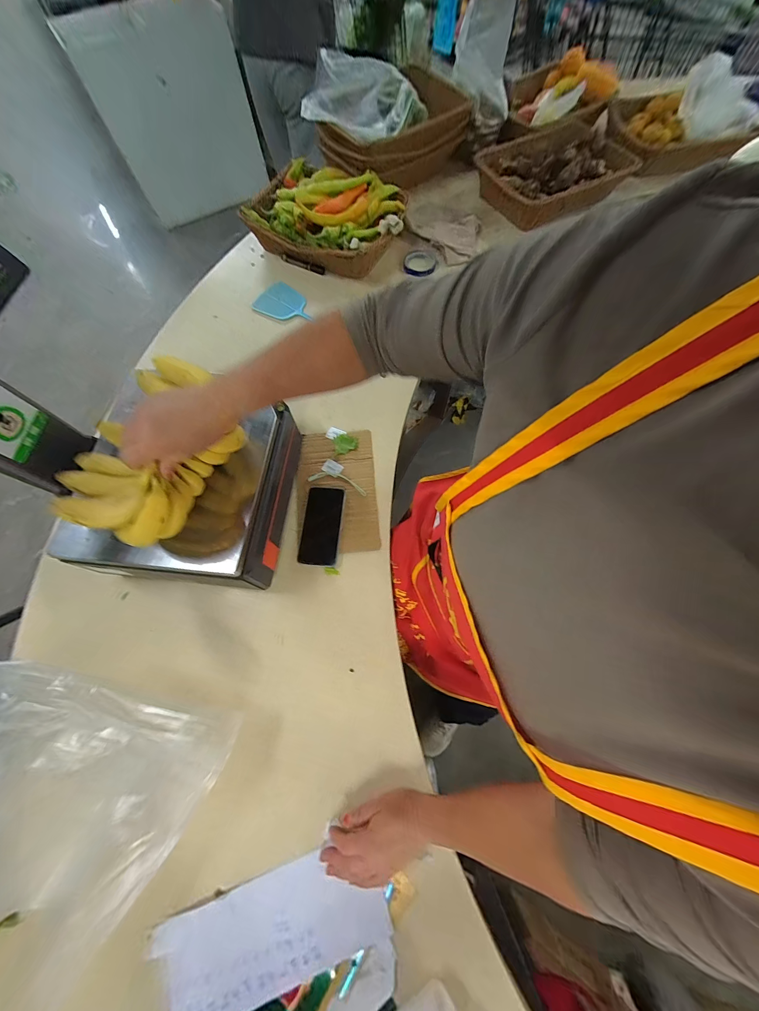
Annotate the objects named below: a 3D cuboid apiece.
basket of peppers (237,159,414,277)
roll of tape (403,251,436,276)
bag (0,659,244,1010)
[{"bbox_3d":[-0.145,-0.784,0.884,0.413,0.105,0.286,26,73,10],"label":"basket of peppers"},{"bbox_3d":[0.113,-0.676,0.889,0.095,0.021,0.080,-5,70,0],"label":"roll of tape"},{"bbox_3d":[-0.416,0.360,0.383,0.328,0.062,0.347,39,80,-17],"label":"bag"}]

